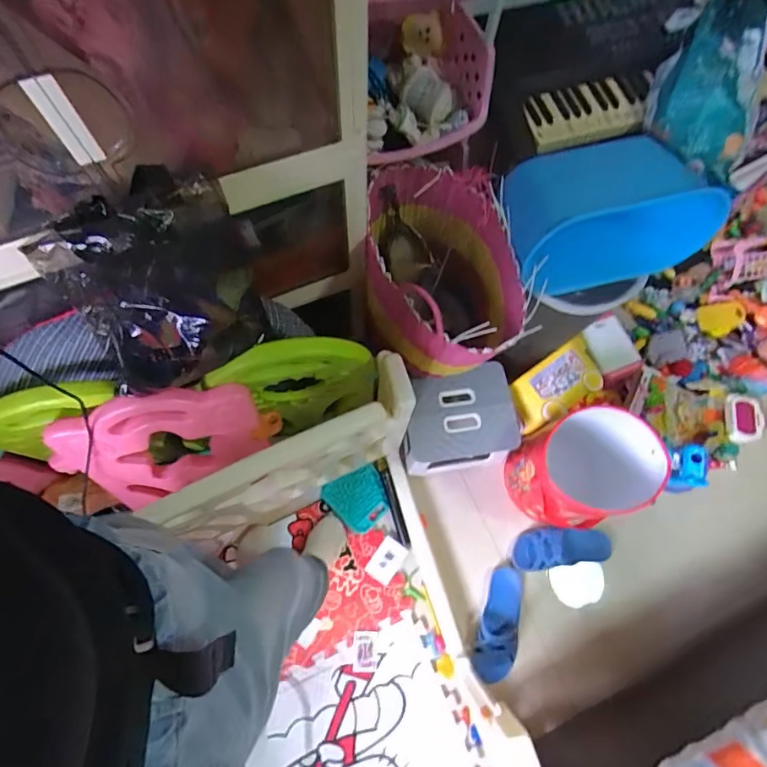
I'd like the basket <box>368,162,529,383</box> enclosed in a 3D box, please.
[{"bbox_3d":[0.114,-0.214,1.022,0.303,0.311,0.418,1,72,-2],"label":"basket"}]

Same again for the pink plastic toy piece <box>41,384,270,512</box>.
[{"bbox_3d":[-0.399,0.128,0.924,0.344,0.392,0.060,-16,58,-7],"label":"pink plastic toy piece"}]

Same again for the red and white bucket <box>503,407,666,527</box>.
[{"bbox_3d":[0.466,0.215,1.160,0.288,0.326,0.245,-24,74,-10],"label":"red and white bucket"}]

